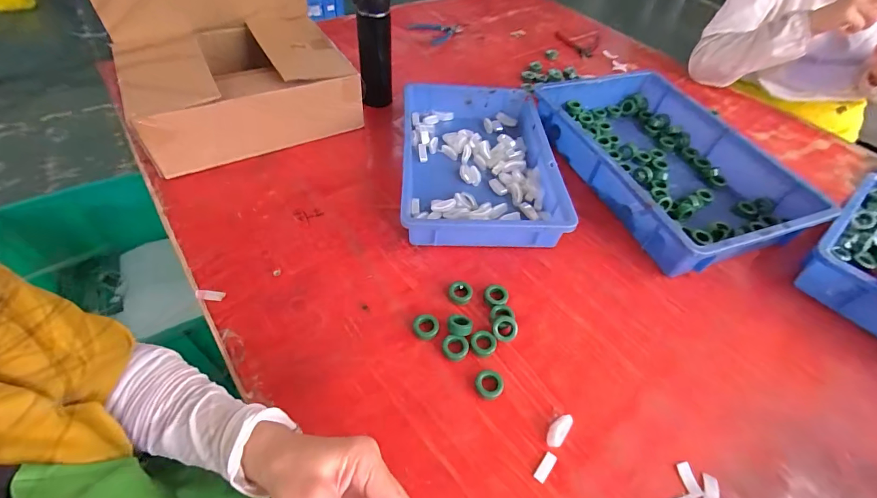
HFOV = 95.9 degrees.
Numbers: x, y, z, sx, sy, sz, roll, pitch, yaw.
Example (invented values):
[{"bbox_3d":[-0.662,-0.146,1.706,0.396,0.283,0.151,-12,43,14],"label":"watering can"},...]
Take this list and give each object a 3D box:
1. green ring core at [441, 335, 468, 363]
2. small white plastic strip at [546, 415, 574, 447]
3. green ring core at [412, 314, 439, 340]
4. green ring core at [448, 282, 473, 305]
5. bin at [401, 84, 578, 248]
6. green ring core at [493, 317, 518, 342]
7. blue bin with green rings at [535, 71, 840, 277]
[{"bbox_3d":[0.020,0.118,0.471,0.031,0.011,0.029,10,64,7],"label":"green ring core"},{"bbox_3d":[0.129,0.194,0.423,0.018,0.009,0.037,34,55,21],"label":"small white plastic strip"},{"bbox_3d":[-0.016,0.096,0.486,0.031,0.011,0.030,3,50,-4],"label":"green ring core"},{"bbox_3d":[0.029,0.059,0.526,0.030,0.011,0.031,3,50,-4],"label":"green ring core"},{"bbox_3d":[0.065,-0.155,0.676,0.242,0.064,0.366,2,50,-5],"label":"bin"},{"bbox_3d":[0.082,0.099,0.485,0.030,0.032,0.007,-5,7,-2],"label":"green ring core"},{"bbox_3d":[0.389,-0.158,0.696,0.295,0.072,0.434,-12,52,-16],"label":"blue bin with green rings"}]

